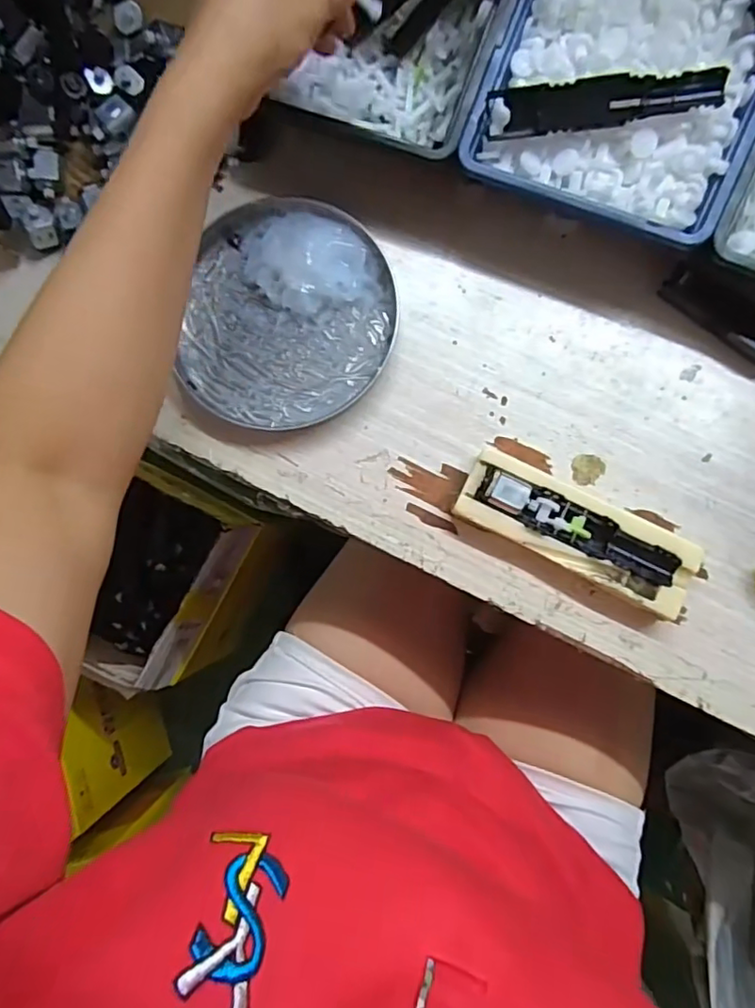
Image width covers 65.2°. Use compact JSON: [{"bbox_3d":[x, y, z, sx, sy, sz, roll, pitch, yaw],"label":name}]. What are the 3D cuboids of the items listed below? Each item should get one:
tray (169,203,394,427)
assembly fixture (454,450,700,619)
[{"bbox_3d":[-0.057,-0.119,0.374,0.131,0.020,0.138,0,84,3],"label":"tray"},{"bbox_3d":[0.116,0.015,0.346,0.138,0.031,0.046,27,86,5],"label":"assembly fixture"}]

